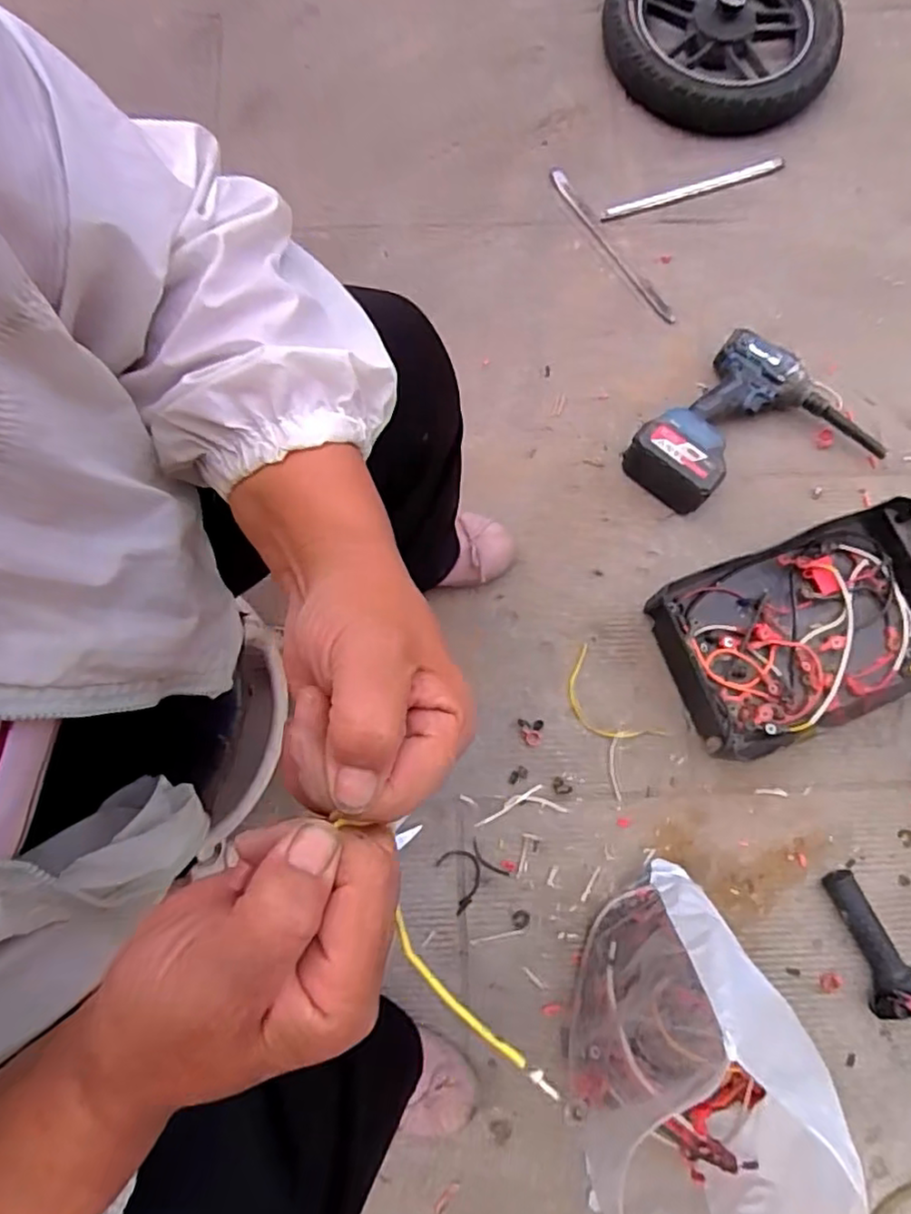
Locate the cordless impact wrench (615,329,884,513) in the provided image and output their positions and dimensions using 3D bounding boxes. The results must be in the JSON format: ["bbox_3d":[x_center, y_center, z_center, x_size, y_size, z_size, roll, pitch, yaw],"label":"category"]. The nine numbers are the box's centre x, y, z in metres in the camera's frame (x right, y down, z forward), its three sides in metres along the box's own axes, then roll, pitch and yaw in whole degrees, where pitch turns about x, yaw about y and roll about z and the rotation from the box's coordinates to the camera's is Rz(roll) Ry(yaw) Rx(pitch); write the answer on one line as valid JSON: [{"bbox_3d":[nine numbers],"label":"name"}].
[{"bbox_3d":[0.384,-0.205,0.814,0.239,0.067,0.262,41,78,8],"label":"cordless impact wrench"}]

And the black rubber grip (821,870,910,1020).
[{"bbox_3d":[0.445,0.365,0.695,0.061,0.058,0.141,-28,78,-8],"label":"black rubber grip"}]

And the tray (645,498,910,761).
[{"bbox_3d":[0.437,0.023,0.769,0.361,0.064,0.218,-18,77,-6],"label":"tray"}]

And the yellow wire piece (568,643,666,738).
[{"bbox_3d":[0.180,0.120,0.776,0.069,0.004,0.139,-37,80,-10],"label":"yellow wire piece"}]

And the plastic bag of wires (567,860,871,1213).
[{"bbox_3d":[0.208,0.416,0.553,0.233,0.294,0.250,-29,78,-9],"label":"plastic bag of wires"}]

